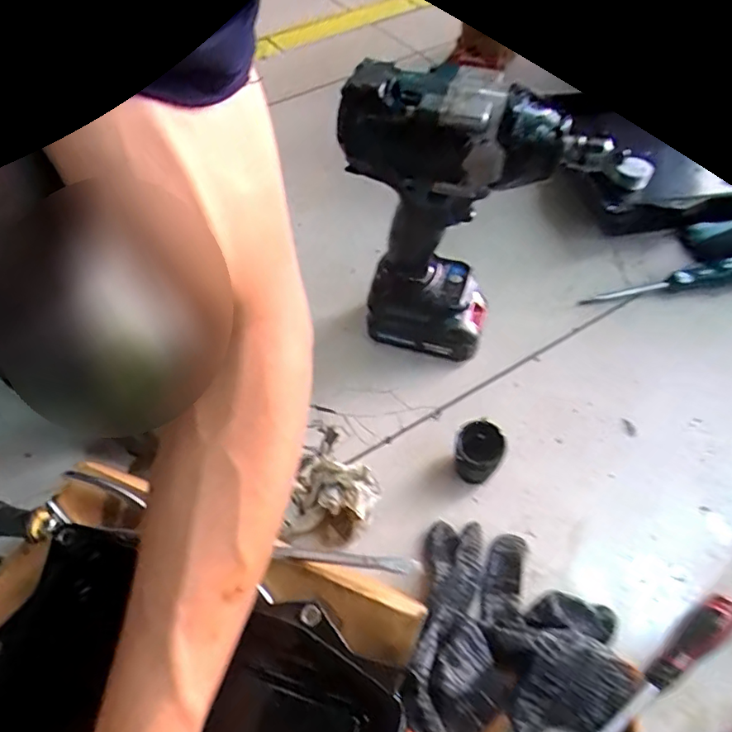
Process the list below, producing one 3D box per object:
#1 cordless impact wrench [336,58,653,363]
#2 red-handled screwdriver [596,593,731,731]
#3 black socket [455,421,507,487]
[{"bbox_3d":[0.078,-0.099,0.438,0.176,0.252,0.069,19,56,17],"label":"cordless impact wrench"},{"bbox_3d":[0.188,0.209,0.350,0.157,0.026,0.020,-33,60,-16],"label":"red-handled screwdriver"},{"bbox_3d":[0.093,0.072,0.433,0.037,0.047,0.038,-2,56,3],"label":"black socket"}]

